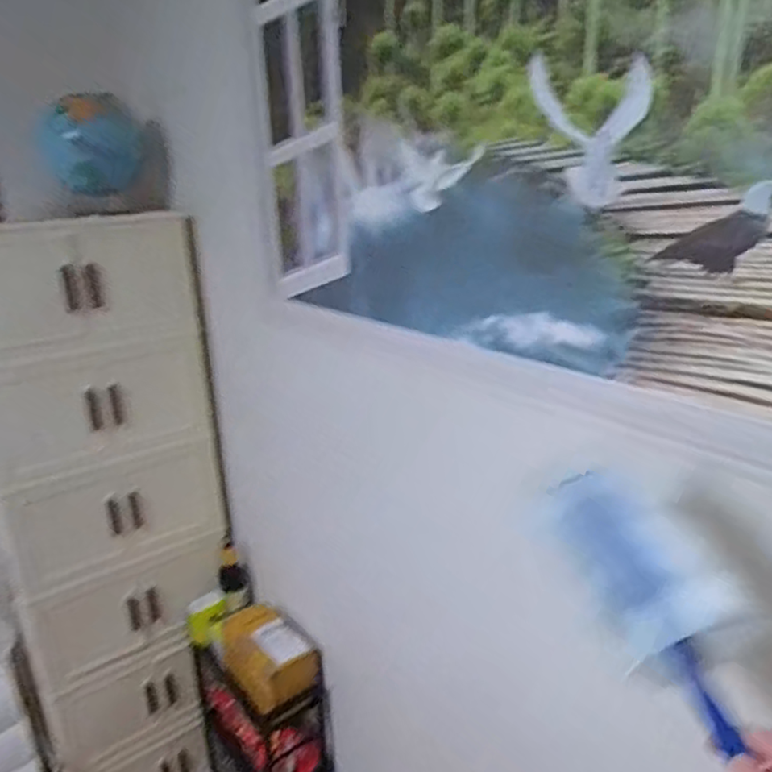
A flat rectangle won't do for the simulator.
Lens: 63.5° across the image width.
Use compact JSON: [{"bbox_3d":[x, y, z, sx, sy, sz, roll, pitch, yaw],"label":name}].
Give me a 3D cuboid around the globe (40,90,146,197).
[{"bbox_3d":[-0.590,-0.486,1.267,0.183,0.176,0.171,-8,20,-19],"label":"globe"}]

